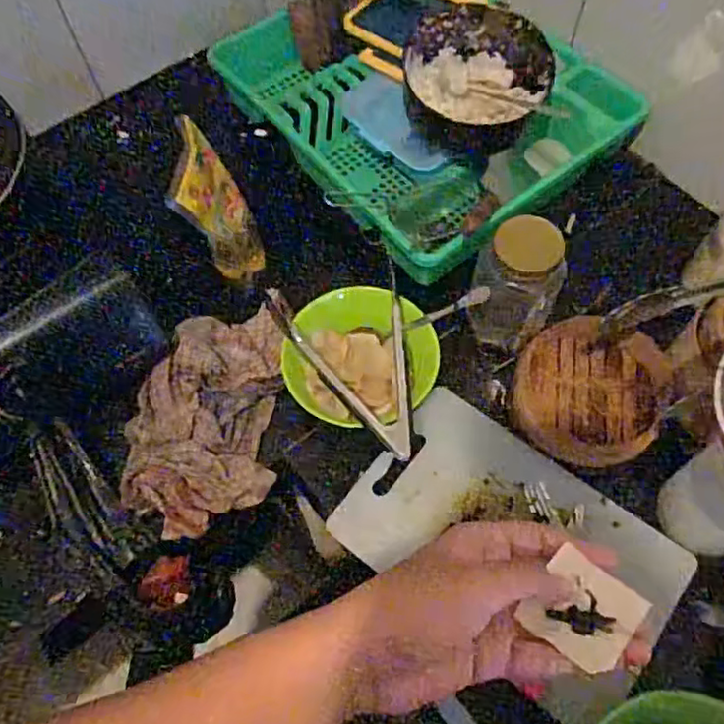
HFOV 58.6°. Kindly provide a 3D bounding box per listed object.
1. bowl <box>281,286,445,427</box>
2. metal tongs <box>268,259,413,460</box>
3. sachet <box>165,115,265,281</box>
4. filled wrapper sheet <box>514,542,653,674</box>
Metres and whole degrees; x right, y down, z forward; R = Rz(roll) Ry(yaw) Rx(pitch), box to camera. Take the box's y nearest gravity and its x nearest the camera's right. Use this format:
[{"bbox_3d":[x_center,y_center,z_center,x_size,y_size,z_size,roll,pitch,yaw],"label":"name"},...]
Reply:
[{"bbox_3d":[0.002,-0.003,0.657,0.145,0.068,0.137,-1,63,2],"label":"bowl"},{"bbox_3d":[-0.001,0.002,0.607,0.125,0.034,0.185,-17,64,-7],"label":"metal tongs"},{"bbox_3d":[-0.146,-0.154,0.658,0.017,0.169,0.085,6,66,22],"label":"sachet"},{"bbox_3d":[0.123,0.137,0.353,0.051,0.004,0.050,36,69,18],"label":"filled wrapper sheet"}]

